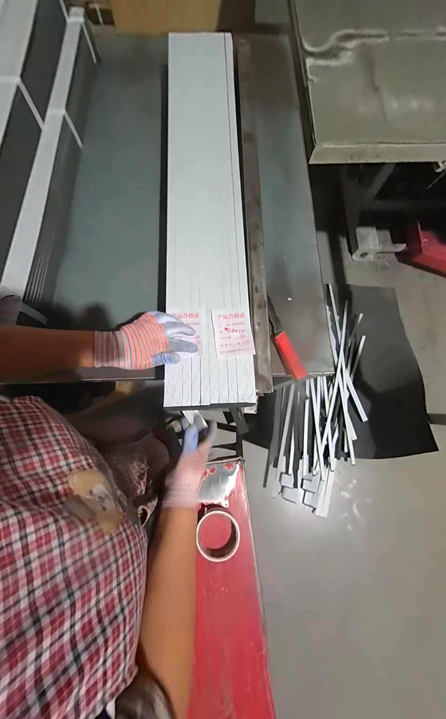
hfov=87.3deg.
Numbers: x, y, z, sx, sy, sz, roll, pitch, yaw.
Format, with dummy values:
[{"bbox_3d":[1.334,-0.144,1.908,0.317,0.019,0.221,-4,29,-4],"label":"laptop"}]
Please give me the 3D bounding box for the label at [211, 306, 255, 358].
[{"bbox_3d":[0.019,-0.056,0.472,0.075,0.005,0.104,-7,76,-2],"label":"label"}]

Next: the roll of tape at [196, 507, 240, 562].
[{"bbox_3d":[-0.010,0.351,0.469,0.083,0.028,0.088,0,78,1],"label":"roll of tape"}]

